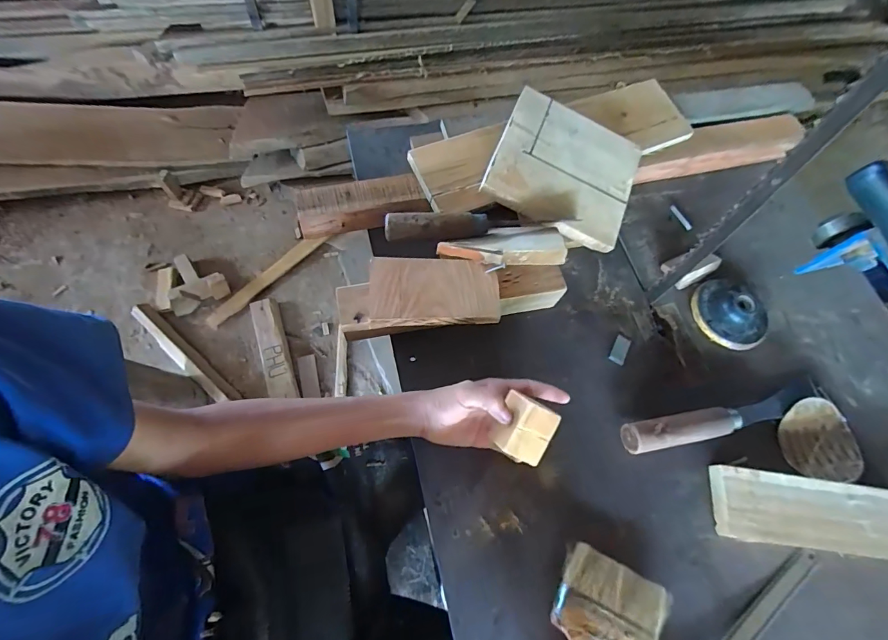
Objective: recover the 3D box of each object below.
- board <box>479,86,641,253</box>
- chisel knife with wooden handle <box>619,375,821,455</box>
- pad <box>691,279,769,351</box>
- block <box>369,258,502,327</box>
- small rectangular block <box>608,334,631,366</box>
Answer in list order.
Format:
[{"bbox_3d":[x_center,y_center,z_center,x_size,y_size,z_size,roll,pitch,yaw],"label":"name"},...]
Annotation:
[{"bbox_3d":[0.149,-0.184,0.501,0.174,0.021,0.145,23,83,-9],"label":"board"},{"bbox_3d":[0.311,0.102,0.438,0.255,0.025,0.033,-11,68,-10],"label":"chisel knife with wooden handle"},{"bbox_3d":[0.352,-0.011,0.495,0.080,0.033,0.089,-28,72,-17],"label":"pad"},{"bbox_3d":[-0.010,-0.030,0.421,0.131,0.022,0.069,-1,67,-6],"label":"block"},{"bbox_3d":[0.206,0.035,0.475,0.019,0.004,0.038,32,64,2],"label":"small rectangular block"}]

